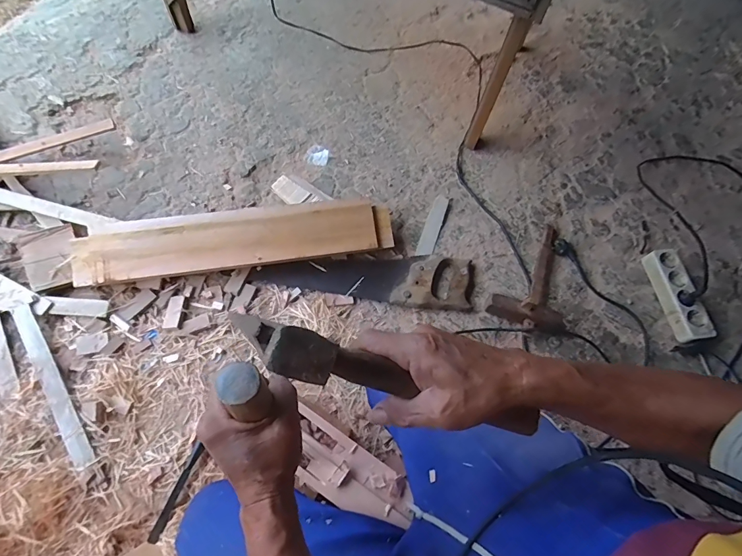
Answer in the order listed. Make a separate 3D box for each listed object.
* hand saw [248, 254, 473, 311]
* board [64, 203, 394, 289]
[{"bbox_3d":[-0.012,-0.011,0.820,0.444,0.020,0.122,8,64,-1],"label":"hand saw"},{"bbox_3d":[-0.262,-0.078,0.779,0.613,0.033,0.116,-7,85,-9],"label":"board"}]

